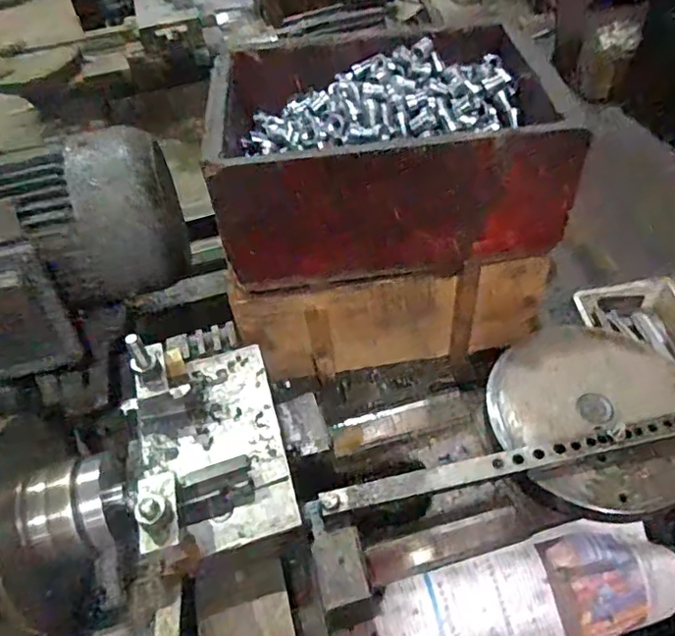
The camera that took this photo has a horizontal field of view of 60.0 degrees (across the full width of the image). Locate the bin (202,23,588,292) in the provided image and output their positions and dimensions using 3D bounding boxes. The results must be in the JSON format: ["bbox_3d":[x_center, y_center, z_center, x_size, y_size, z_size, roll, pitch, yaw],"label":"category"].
[{"bbox_3d":[0.046,-0.187,0.641,0.328,0.152,0.248,-8,48,0],"label":"bin"}]

